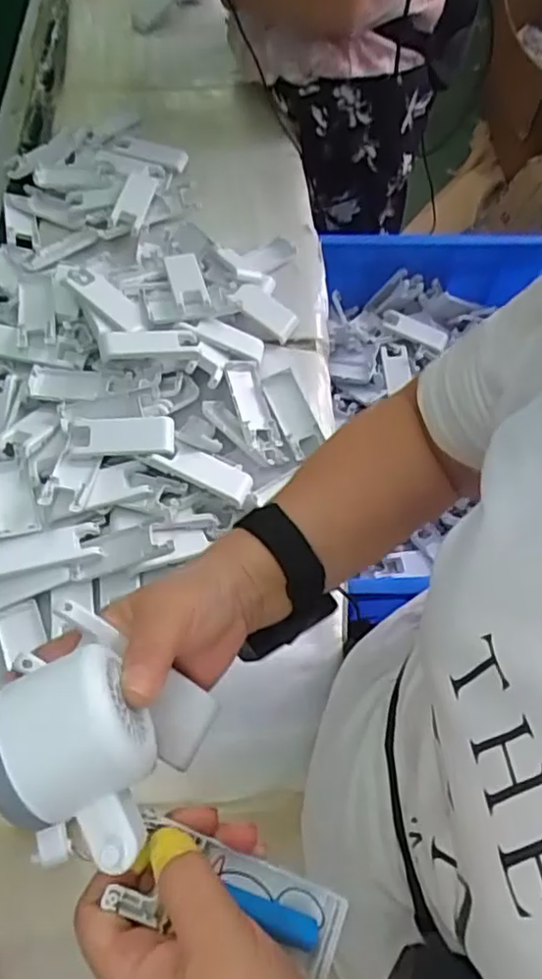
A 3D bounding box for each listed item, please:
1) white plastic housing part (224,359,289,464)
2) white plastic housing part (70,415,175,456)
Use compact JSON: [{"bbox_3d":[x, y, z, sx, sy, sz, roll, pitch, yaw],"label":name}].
[{"bbox_3d":[-0.019,-0.085,0.720,0.042,0.019,0.128,-8,68,-21],"label":"white plastic housing part"},{"bbox_3d":[-0.146,-0.055,0.650,0.097,0.014,0.039,-2,61,-2],"label":"white plastic housing part"}]

